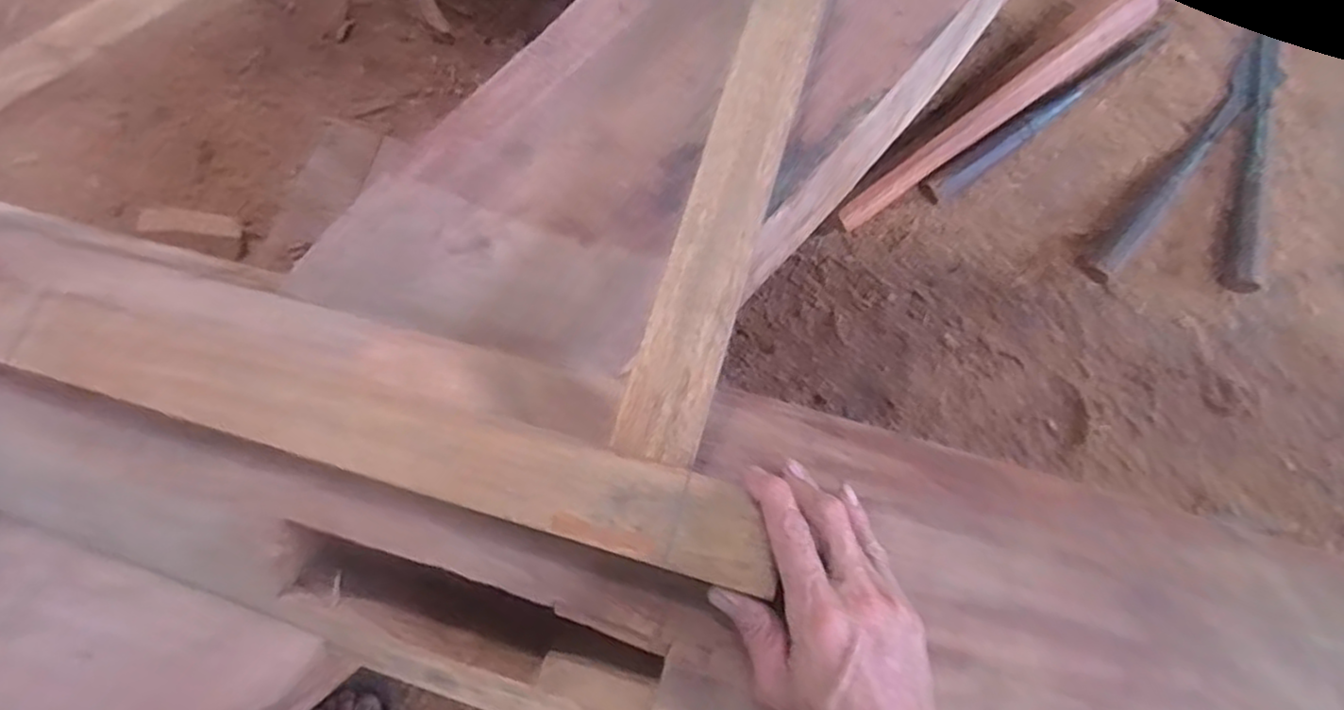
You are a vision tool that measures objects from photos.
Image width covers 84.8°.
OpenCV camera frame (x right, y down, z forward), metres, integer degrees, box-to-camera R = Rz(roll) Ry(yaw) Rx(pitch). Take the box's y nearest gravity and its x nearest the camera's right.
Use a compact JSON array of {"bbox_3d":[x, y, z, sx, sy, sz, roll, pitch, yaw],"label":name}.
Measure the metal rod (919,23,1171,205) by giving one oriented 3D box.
[{"bbox_3d":[0.440,-0.286,0.853,0.359,0.020,0.029,-35,81,-6],"label":"metal rod"}]

